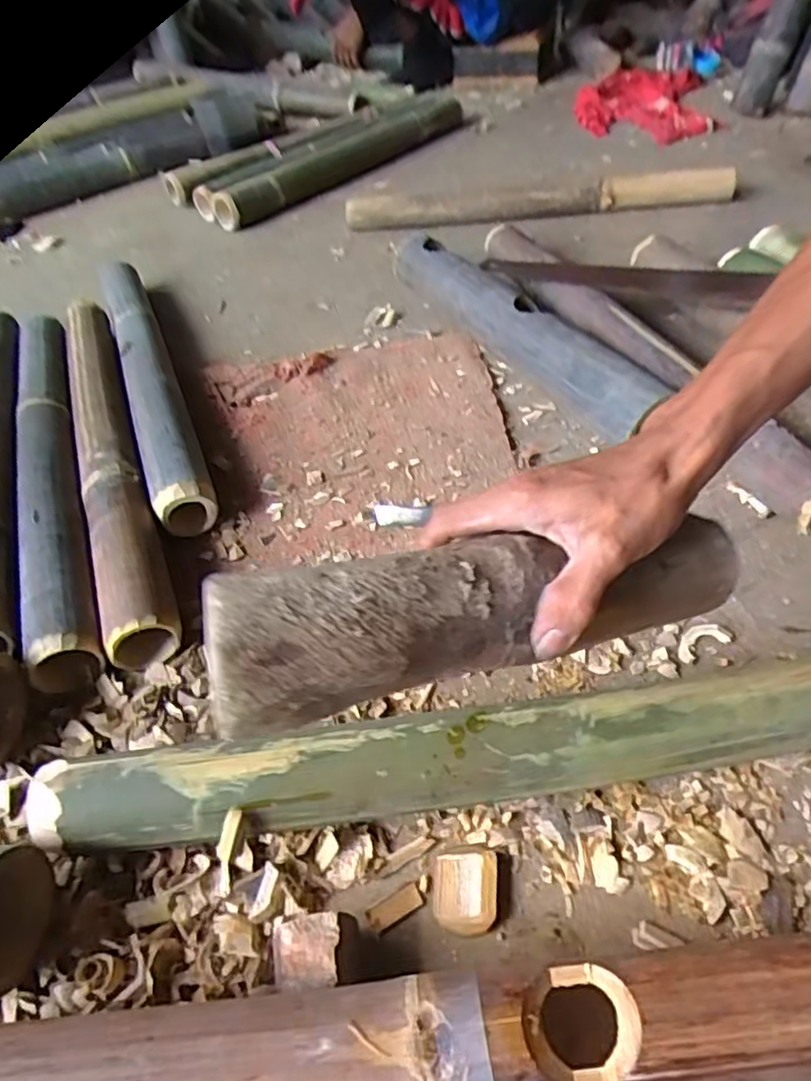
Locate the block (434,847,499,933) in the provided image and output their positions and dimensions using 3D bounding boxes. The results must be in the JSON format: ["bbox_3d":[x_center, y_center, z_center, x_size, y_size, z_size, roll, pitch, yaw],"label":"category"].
[{"bbox_3d":[0.037,0.220,0.415,0.040,0.008,0.050,1,47,7],"label":"block"}]

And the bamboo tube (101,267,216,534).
[{"bbox_3d":[-0.338,-0.232,0.851,0.064,0.060,0.649,-21,48,-13],"label":"bamboo tube"}]

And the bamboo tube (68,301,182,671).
[{"bbox_3d":[-0.344,-0.128,0.740,0.058,0.048,0.671,-21,48,-13],"label":"bamboo tube"}]

